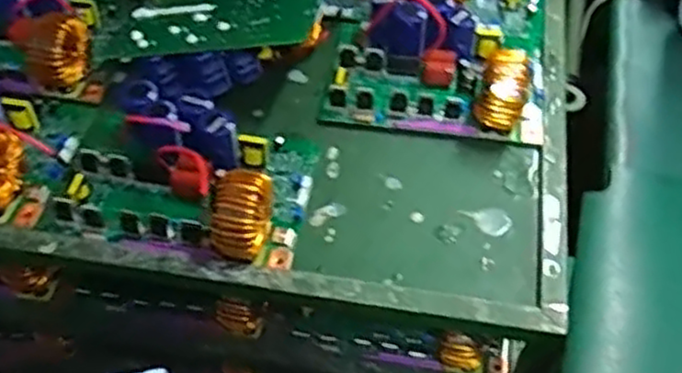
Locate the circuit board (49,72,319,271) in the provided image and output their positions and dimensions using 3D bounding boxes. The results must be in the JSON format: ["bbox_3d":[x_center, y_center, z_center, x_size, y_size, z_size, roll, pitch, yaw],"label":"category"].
[{"bbox_3d":[-0.135,-0.026,0.602,0.220,0.058,0.159,11,53,9],"label":"circuit board"}]

